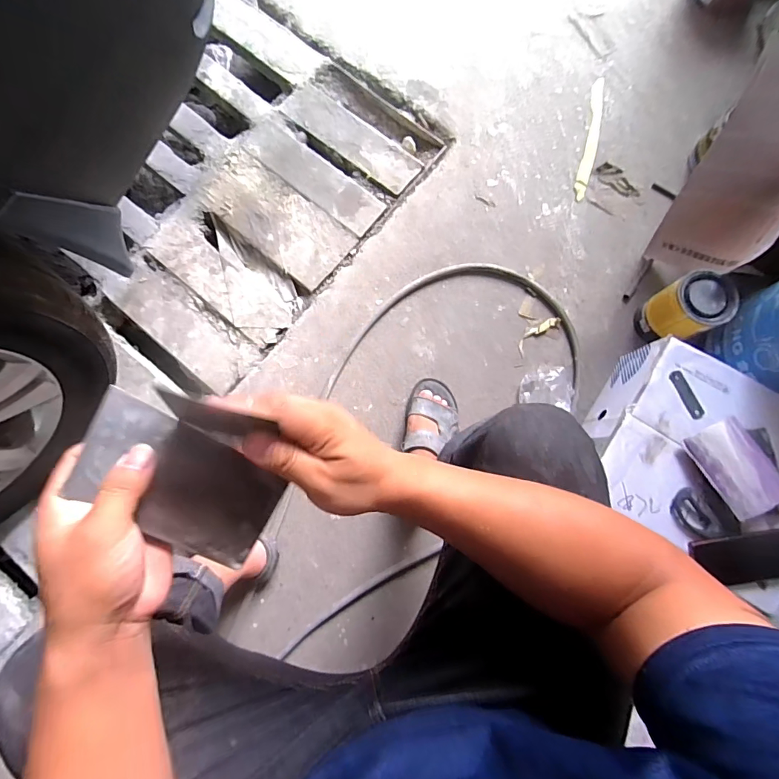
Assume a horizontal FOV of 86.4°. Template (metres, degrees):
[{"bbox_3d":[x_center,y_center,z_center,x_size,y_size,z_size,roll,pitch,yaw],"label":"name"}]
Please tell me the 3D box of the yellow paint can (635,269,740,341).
[{"bbox_3d":[0.589,-0.157,0.841,0.126,0.144,0.109,-23,80,-4],"label":"yellow paint can"}]

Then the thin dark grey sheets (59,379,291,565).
[{"bbox_3d":[-0.147,0.066,0.292,0.134,0.004,0.073,34,71,-20],"label":"thin dark grey sheets"}]

